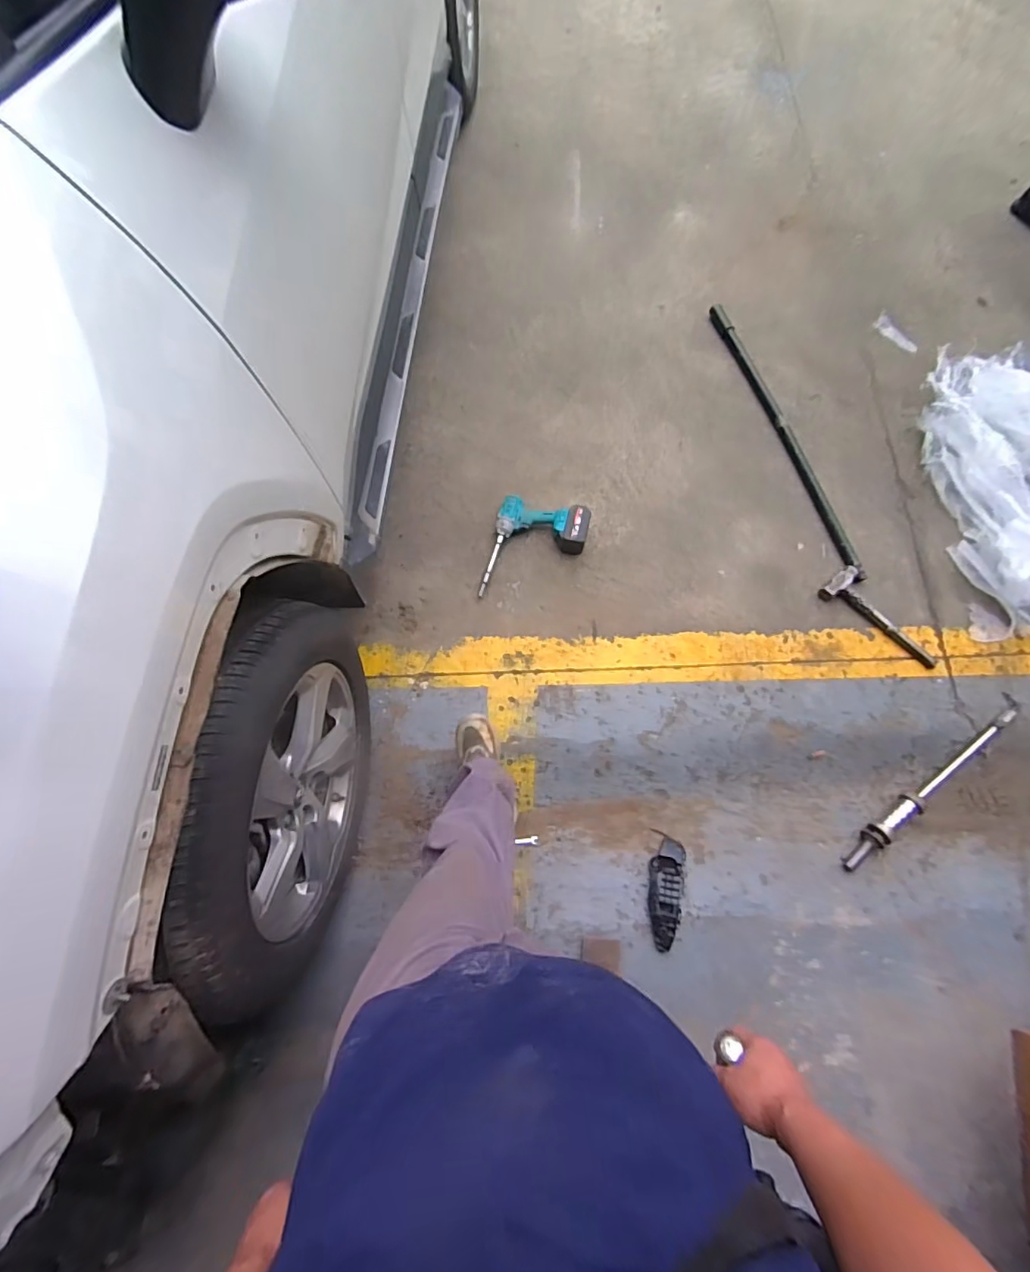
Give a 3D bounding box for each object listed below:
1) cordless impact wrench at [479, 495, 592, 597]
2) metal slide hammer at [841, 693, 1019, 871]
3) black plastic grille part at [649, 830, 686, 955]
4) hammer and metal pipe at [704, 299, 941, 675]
[{"bbox_3d":[0.060,-0.239,1.506,0.257,0.092,0.300,13,74,2],"label":"cordless impact wrench"},{"bbox_3d":[1.057,0.368,1.354,0.635,0.056,0.069,-36,75,-11],"label":"metal slide hammer"},{"bbox_3d":[0.358,0.598,1.276,0.084,0.030,0.259,14,59,2],"label":"black plastic grille part"},{"bbox_3d":[0.824,-0.465,1.594,0.204,0.043,1.252,-21,76,-8],"label":"hammer and metal pipe"}]

